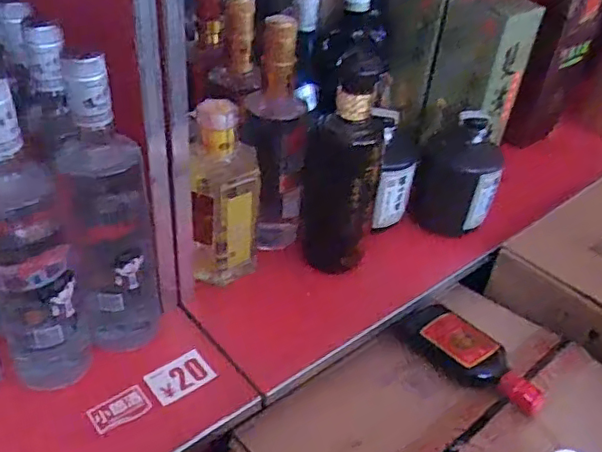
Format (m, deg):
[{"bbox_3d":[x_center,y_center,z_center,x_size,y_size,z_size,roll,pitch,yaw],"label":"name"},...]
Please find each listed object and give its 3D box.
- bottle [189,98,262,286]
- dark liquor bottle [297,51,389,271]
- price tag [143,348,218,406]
[{"bbox_3d":[-0.086,-0.038,0.620,0.089,0.200,0.056,-25,37,-34],"label":"bottle"},{"bbox_3d":[0.045,-0.062,0.631,0.093,0.234,0.075,11,38,6],"label":"dark liquor bottle"},{"bbox_3d":[-0.113,0.141,0.549,0.056,0.005,0.041,-25,48,-27],"label":"price tag"}]

